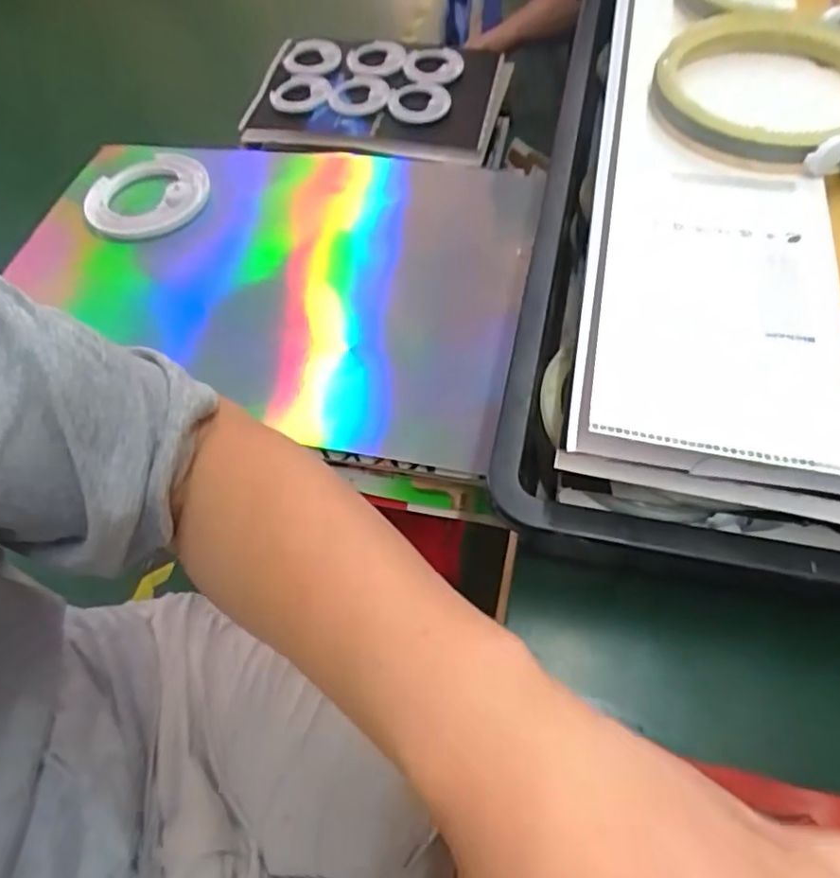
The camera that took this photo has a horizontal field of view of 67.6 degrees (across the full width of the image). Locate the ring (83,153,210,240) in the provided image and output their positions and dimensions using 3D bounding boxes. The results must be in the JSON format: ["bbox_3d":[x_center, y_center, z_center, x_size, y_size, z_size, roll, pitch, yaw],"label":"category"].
[{"bbox_3d":[-0.298,-0.265,0.688,0.128,0.022,0.128,-13,58,-4],"label":"ring"}]

